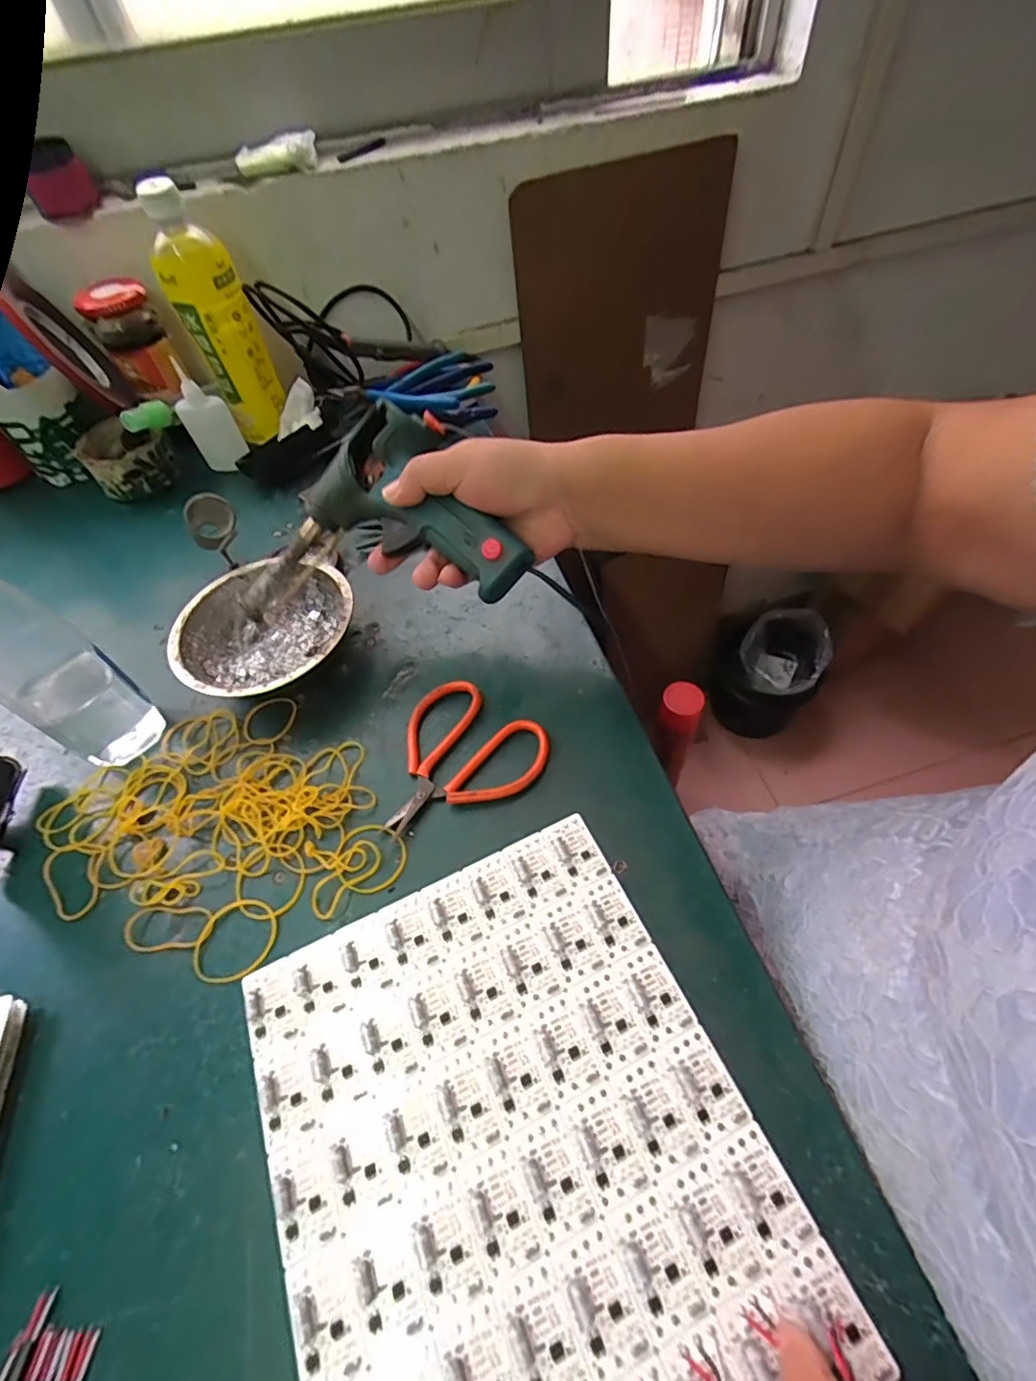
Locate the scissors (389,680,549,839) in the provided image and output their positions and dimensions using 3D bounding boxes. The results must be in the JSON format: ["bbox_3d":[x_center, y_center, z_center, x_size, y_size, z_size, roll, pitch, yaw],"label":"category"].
[{"bbox_3d":[-0.039,0.035,0.358,0.107,0.008,0.090,-19,56,-9],"label":"scissors"}]

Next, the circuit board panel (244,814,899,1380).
[{"bbox_3d":[-0.006,0.196,0.245,0.198,0.007,0.228,-23,57,-11],"label":"circuit board panel"}]

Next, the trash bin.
[{"bbox_3d":[0.478,-0.027,1.062,0.148,0.239,0.163,-40,61,-21],"label":"trash bin"}]

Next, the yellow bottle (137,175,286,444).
[{"bbox_3d":[-0.267,-0.329,0.494,0.042,0.188,0.050,20,59,17],"label":"yellow bottle"}]

